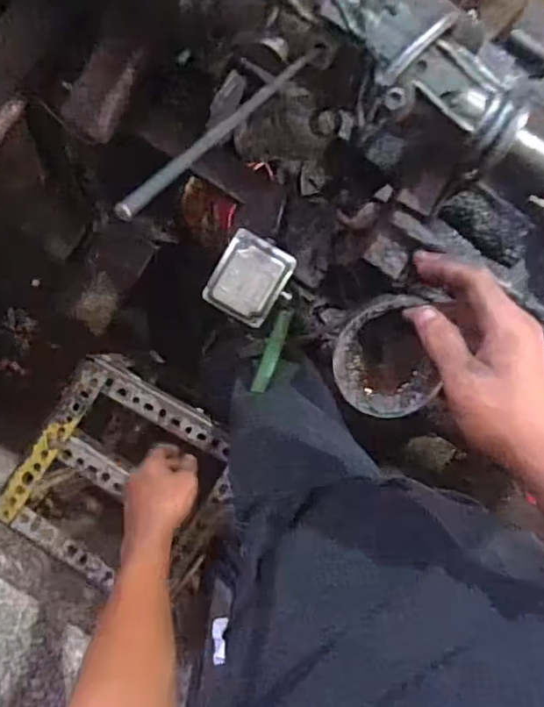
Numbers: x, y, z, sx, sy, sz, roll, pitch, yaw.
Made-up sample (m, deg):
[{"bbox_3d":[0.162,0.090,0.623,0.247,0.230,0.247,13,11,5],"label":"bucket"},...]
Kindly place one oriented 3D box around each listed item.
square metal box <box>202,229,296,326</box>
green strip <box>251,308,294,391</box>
[{"bbox_3d":[-0.024,-0.081,0.627,0.073,0.028,0.089,29,92,-3],"label":"square metal box"},{"bbox_3d":[0.000,0.000,0.664,0.017,0.011,0.105,20,113,-2],"label":"green strip"}]

